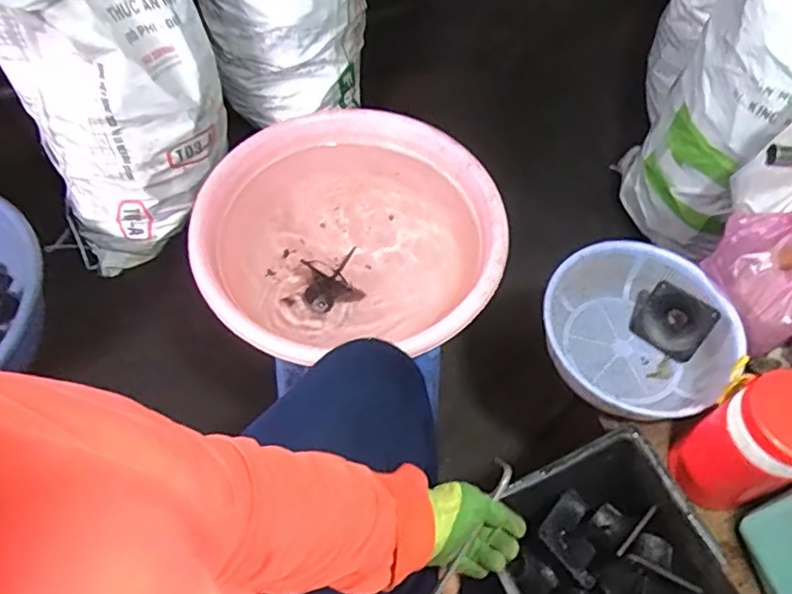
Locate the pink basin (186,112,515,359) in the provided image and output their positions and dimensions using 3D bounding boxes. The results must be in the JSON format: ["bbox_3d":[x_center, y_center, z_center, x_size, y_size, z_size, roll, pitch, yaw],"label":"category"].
[{"bbox_3d":[-0.062,-0.087,0.875,0.400,0.136,0.395,1,59,-2],"label":"pink basin"}]

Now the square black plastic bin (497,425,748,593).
[{"bbox_3d":[0.242,0.319,0.719,0.262,0.149,0.232,-21,63,-15],"label":"square black plastic bin"}]

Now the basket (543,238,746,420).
[{"bbox_3d":[0.329,0.051,0.837,0.245,0.084,0.243,1,59,-2],"label":"basket"}]

